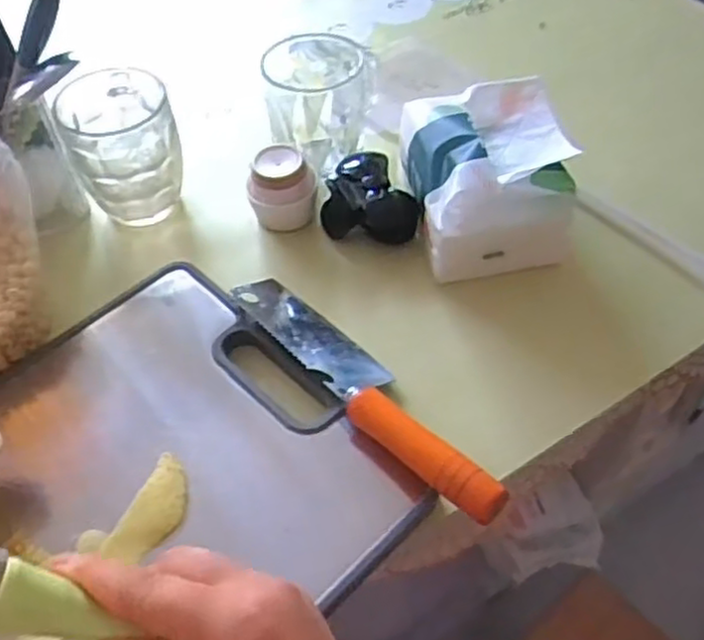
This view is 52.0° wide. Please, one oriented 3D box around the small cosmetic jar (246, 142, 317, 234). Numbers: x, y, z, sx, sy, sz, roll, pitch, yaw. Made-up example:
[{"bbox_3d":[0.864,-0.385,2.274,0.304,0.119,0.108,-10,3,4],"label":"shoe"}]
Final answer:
[{"bbox_3d":[-0.050,-0.095,0.520,0.046,0.045,0.045,-1,52,2],"label":"small cosmetic jar"}]

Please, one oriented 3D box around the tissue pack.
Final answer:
[{"bbox_3d":[0.095,-0.101,0.502,0.108,0.071,0.122,-10,52,-5],"label":"tissue pack"}]

